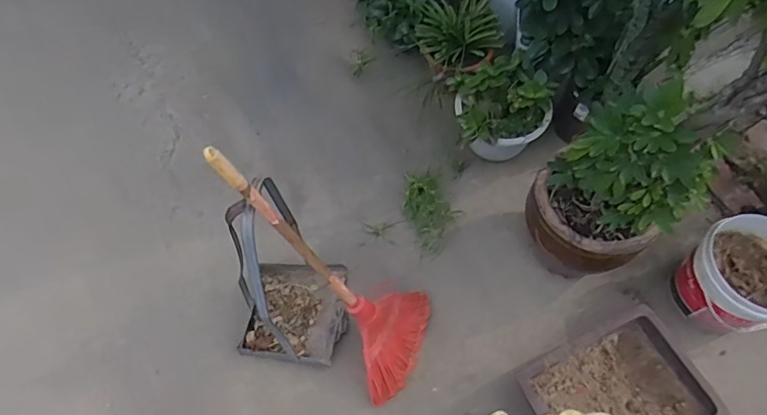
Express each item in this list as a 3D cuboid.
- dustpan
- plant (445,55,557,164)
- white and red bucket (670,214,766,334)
[{"bbox_3d":[-0.233,0.161,1.215,0.265,0.529,0.292,8,62,2],"label":"dustpan"},{"bbox_3d":[0.362,-0.302,1.581,0.282,0.267,0.254,-7,62,-6],"label":"plant"},{"bbox_3d":[0.960,0.191,1.384,0.268,0.236,0.265,1,62,-2],"label":"white and red bucket"}]

